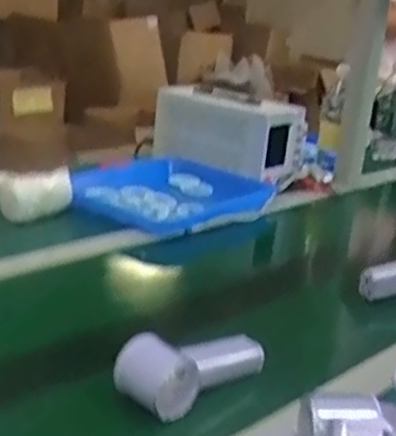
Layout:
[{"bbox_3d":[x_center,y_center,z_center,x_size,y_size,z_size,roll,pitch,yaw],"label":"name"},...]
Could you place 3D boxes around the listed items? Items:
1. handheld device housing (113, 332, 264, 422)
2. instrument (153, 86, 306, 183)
[{"bbox_3d":[-0.001,0.132,0.689,0.147,0.049,0.059,-10,24,-40],"label":"handheld device housing"},{"bbox_3d":[0.057,-0.172,1.431,0.280,0.130,0.120,19,22,36],"label":"instrument"}]

